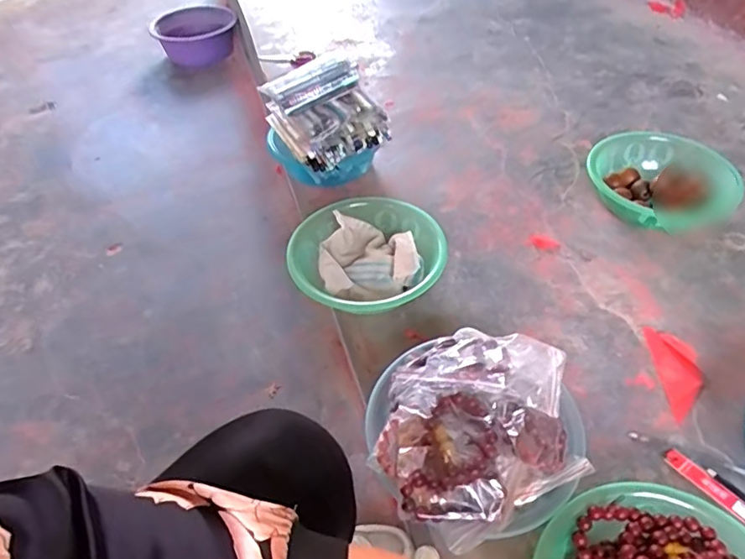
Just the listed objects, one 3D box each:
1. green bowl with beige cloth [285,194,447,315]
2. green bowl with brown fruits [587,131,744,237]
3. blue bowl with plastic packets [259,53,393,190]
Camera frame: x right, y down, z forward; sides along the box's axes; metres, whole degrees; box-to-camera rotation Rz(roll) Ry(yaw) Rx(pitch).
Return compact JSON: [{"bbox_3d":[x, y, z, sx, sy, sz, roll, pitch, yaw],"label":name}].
[{"bbox_3d":[-0.010,-0.033,0.826,0.228,0.077,0.215,-1,48,2],"label":"green bowl with beige cloth"},{"bbox_3d":[0.496,-0.167,0.925,0.221,0.075,0.213,-1,48,2],"label":"green bowl with brown fruits"},{"bbox_3d":[-0.085,-0.277,0.958,0.175,0.210,0.156,-24,51,-18],"label":"blue bowl with plastic packets"}]

